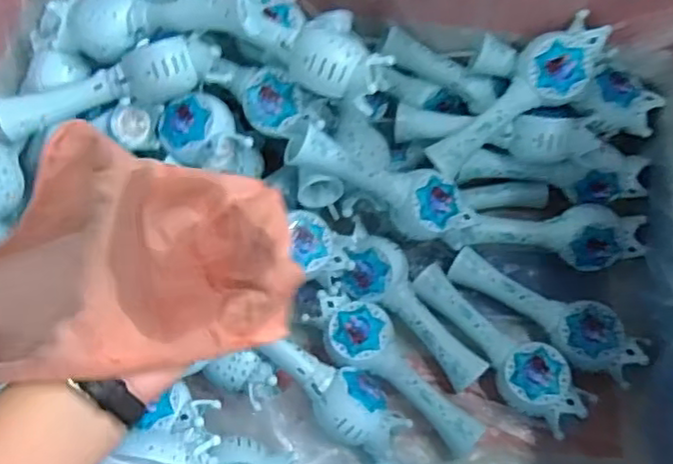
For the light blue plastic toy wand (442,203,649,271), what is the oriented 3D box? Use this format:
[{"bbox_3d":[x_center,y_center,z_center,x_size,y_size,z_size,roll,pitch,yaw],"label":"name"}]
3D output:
[{"bbox_3d":[0.247,0.009,0.765,0.234,0.046,0.073,-6,65,-5],"label":"light blue plastic toy wand"}]

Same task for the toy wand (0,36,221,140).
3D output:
[{"bbox_3d":[-0.237,-0.153,0.676,0.229,0.058,0.052,-14,66,-8],"label":"toy wand"}]

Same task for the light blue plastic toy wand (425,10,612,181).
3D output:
[{"bbox_3d":[0.202,-0.149,0.728,0.229,0.049,0.072,-39,69,11],"label":"light blue plastic toy wand"}]

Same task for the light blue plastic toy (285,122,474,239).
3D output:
[{"bbox_3d":[0.051,-0.049,0.712,0.221,0.056,0.071,23,64,-18],"label":"light blue plastic toy"}]

